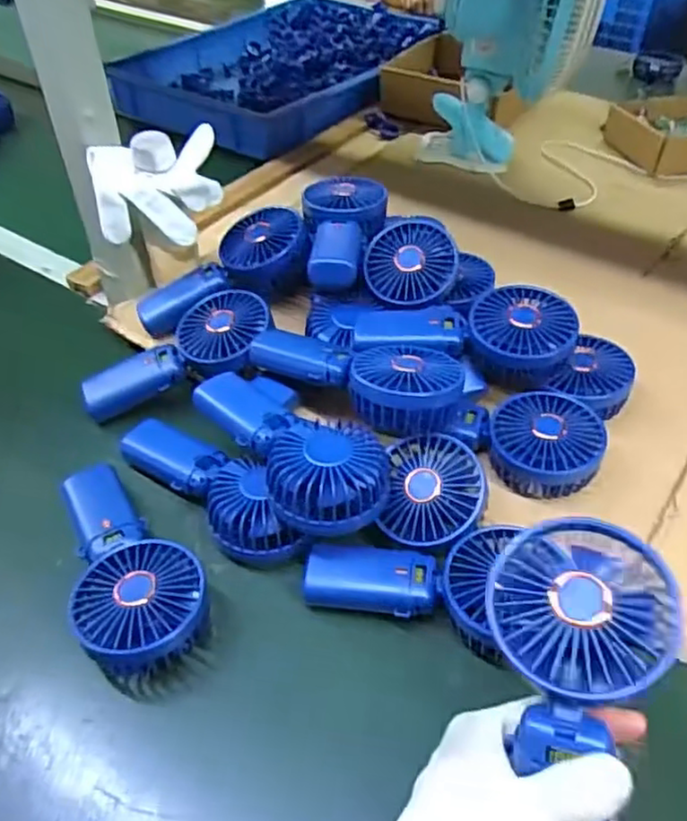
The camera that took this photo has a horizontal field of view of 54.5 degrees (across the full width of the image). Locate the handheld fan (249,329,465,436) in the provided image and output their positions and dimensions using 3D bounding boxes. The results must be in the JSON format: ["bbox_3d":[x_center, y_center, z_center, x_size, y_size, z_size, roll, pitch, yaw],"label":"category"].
[{"bbox_3d":[0.007,-0.037,0.546,0.178,0.045,0.087,29,52,26],"label":"handheld fan"}]

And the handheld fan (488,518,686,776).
[{"bbox_3d":[0.108,0.137,0.309,0.080,0.035,0.171,7,73,7],"label":"handheld fan"}]

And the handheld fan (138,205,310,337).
[{"bbox_3d":[-0.116,-0.131,0.653,0.184,0.053,0.077,-29,48,3],"label":"handheld fan"}]

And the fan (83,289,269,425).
[{"bbox_3d":[-0.151,-0.049,0.609,0.181,0.034,0.089,-32,51,-5],"label":"fan"}]

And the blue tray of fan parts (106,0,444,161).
[{"bbox_3d":[-0.102,-0.596,1.139,0.415,0.084,0.526,28,51,25],"label":"blue tray of fan parts"}]

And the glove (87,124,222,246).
[{"bbox_3d":[-0.169,-0.203,0.607,0.109,0.095,0.038,-14,47,-14],"label":"glove"}]

